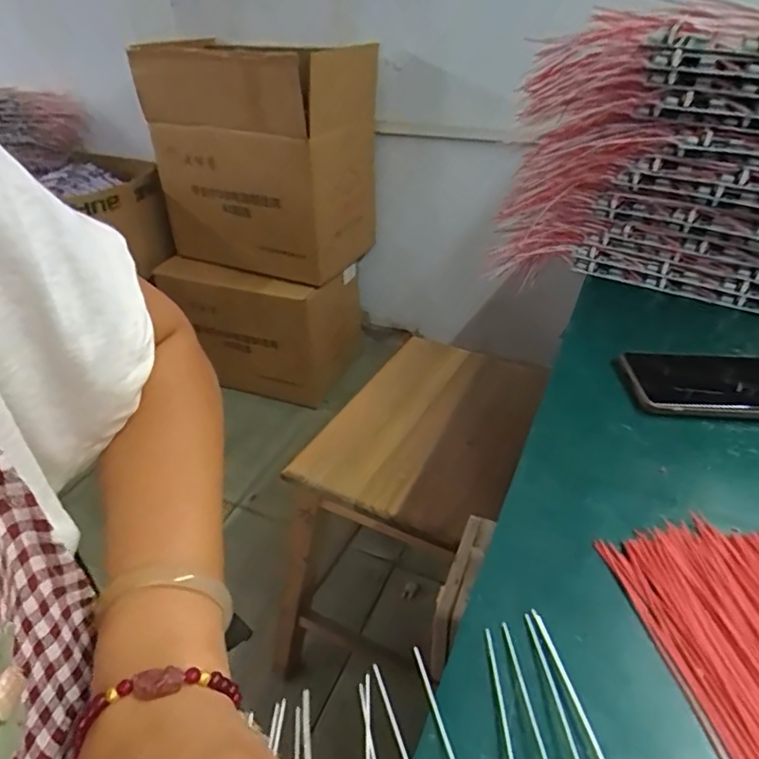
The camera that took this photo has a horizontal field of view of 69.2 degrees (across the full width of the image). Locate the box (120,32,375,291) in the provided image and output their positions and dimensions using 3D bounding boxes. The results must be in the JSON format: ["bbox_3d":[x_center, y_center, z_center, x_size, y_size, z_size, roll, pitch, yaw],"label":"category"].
[{"bbox_3d":[-0.298,-0.539,1.363,0.484,0.480,0.314,21,39,29],"label":"box"}]

